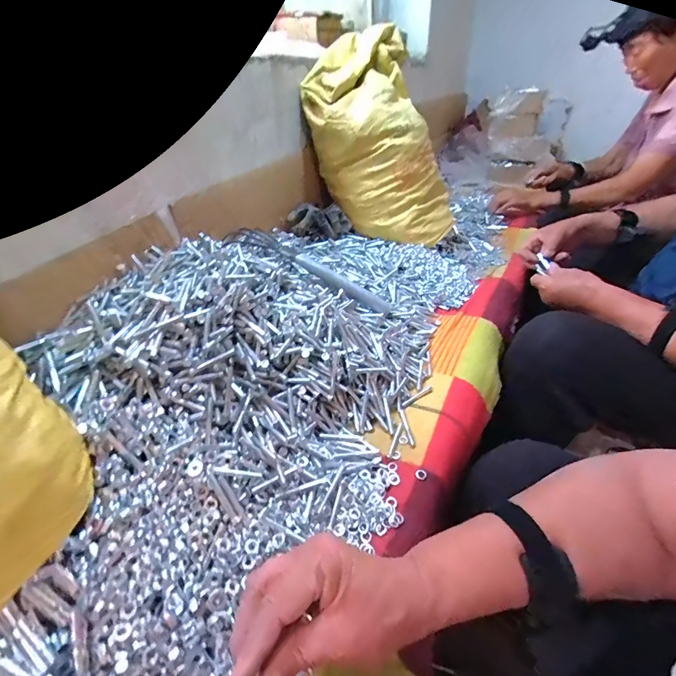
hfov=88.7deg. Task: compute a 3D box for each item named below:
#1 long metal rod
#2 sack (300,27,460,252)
[{"bbox_3d":[0.009,-0.091,0.590,0.178,0.025,0.017,31,41,0],"label":"long metal rod"},{"bbox_3d":[0.110,-0.459,0.836,0.210,0.464,0.327,-13,30,36],"label":"sack"}]

